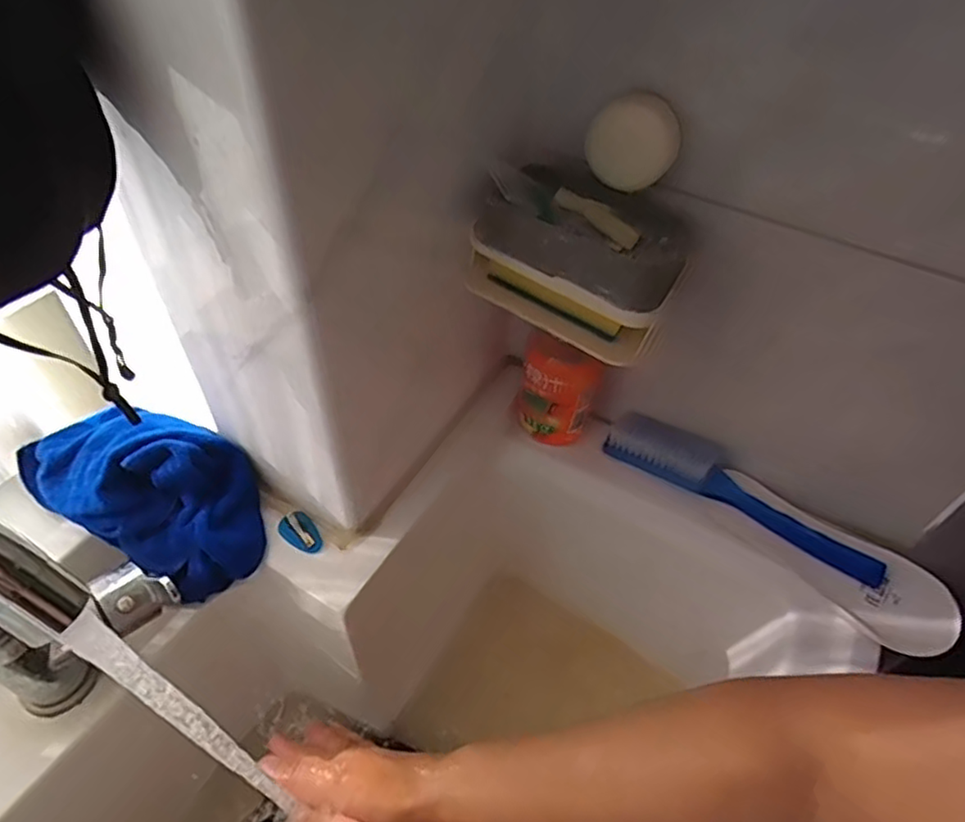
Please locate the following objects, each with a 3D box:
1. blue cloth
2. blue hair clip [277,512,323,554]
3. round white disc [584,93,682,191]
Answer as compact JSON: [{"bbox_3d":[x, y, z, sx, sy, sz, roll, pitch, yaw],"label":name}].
[{"bbox_3d":[-0.245,0.054,0.456,0.200,0.090,0.094,22,51,16],"label":"blue cloth"},{"bbox_3d":[-0.132,0.089,0.453,0.037,0.007,0.022,31,54,22],"label":"blue hair clip"},{"bbox_3d":[0.088,-0.156,0.365,0.052,0.051,0.017,11,49,7],"label":"round white disc"}]

